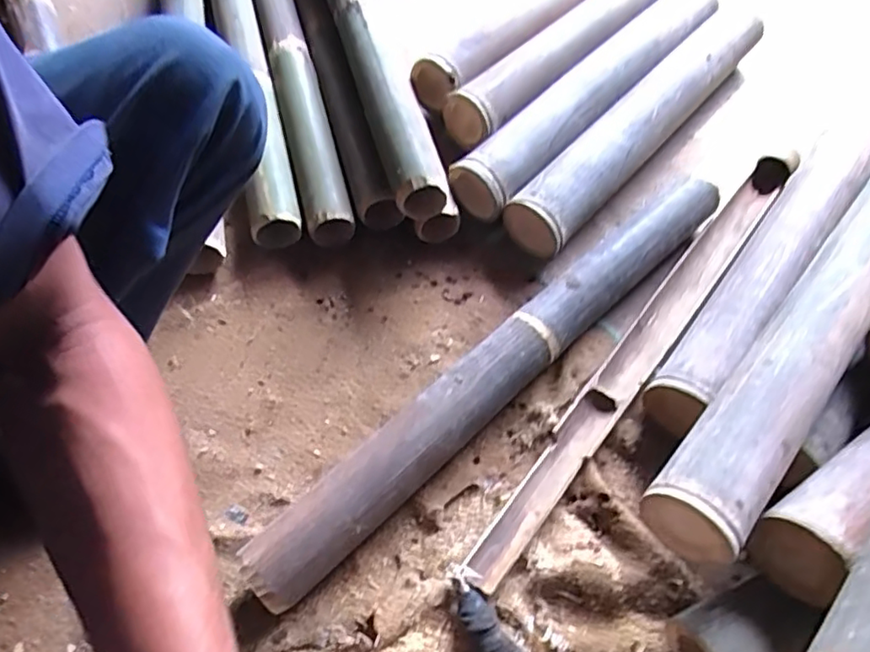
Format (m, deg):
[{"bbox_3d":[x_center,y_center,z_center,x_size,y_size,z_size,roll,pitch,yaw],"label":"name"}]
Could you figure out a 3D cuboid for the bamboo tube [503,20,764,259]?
[{"bbox_3d":[0.278,-0.267,0.805,0.082,0.073,0.506,40,65,19],"label":"bamboo tube"}]

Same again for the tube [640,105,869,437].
[{"bbox_3d":[0.506,-0.199,0.774,0.074,0.077,0.887,37,63,19],"label":"tube"}]

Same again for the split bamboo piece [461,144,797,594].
[{"bbox_3d":[0.239,0.007,0.670,0.048,0.040,0.656,35,62,18],"label":"split bamboo piece"}]

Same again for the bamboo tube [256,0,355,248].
[{"bbox_3d":[-0.206,-0.376,0.848,0.055,0.061,0.639,-12,59,-11],"label":"bamboo tube"}]

